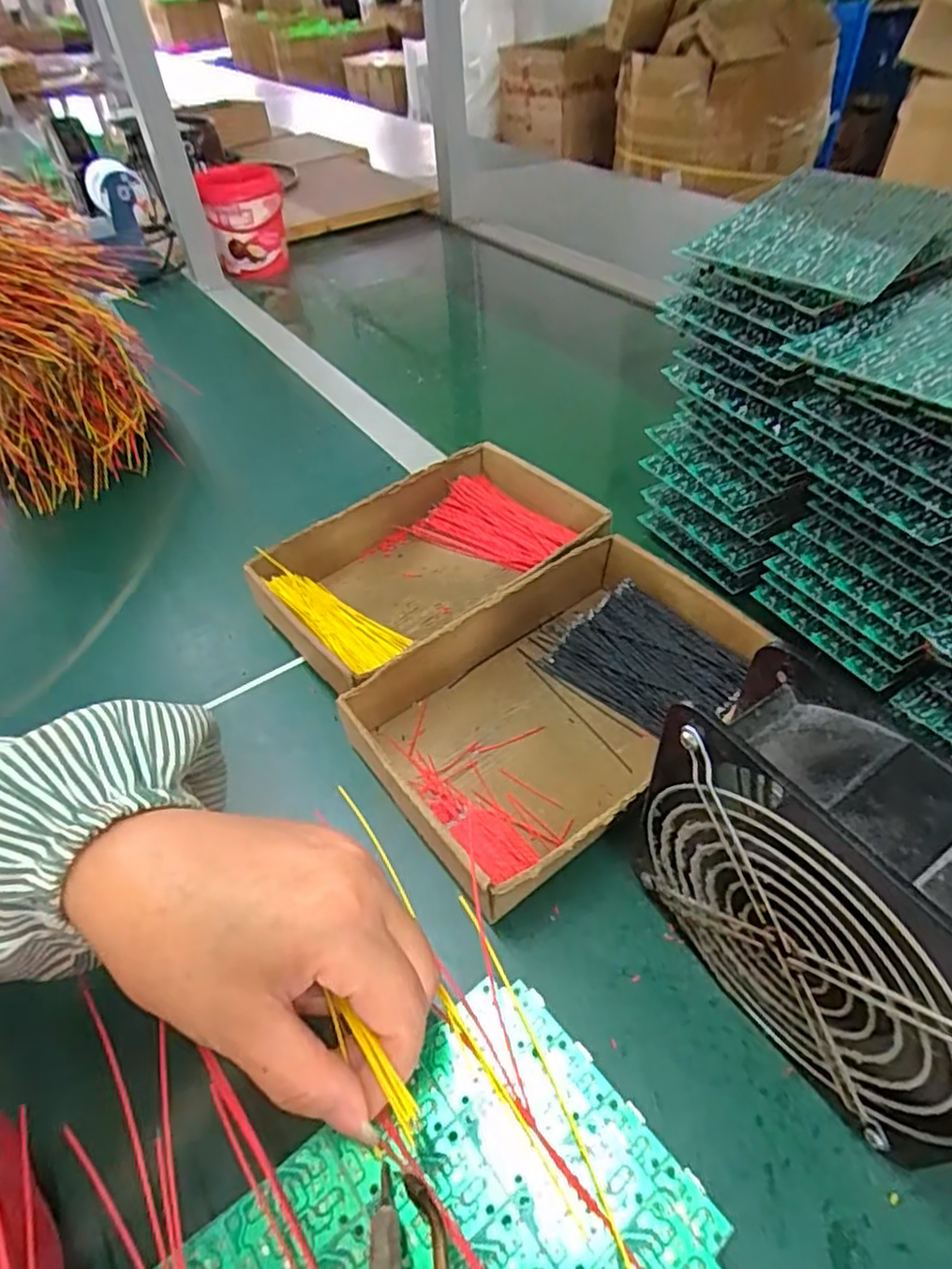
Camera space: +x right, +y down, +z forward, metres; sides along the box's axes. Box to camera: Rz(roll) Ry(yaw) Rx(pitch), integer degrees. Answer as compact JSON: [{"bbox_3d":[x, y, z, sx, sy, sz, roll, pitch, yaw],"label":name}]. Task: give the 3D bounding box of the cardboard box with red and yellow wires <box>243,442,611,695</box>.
[{"bbox_3d":[-0.033,-0.053,0.487,0.237,0.041,0.150,-32,53,-23],"label":"cardboard box with red and yellow wires"}]

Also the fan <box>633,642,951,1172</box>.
[{"bbox_3d":[0.136,0.106,0.259,0.064,0.150,0.151,-25,50,-18],"label":"fan"}]

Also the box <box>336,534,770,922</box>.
[{"bbox_3d":[0.054,0.038,0.403,0.244,0.043,0.154,-33,53,-24],"label":"box"}]

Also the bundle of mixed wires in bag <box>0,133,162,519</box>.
[{"bbox_3d":[-0.418,-0.242,0.587,0.250,0.244,0.180,-26,50,-19],"label":"bundle of mixed wires in bag"}]

